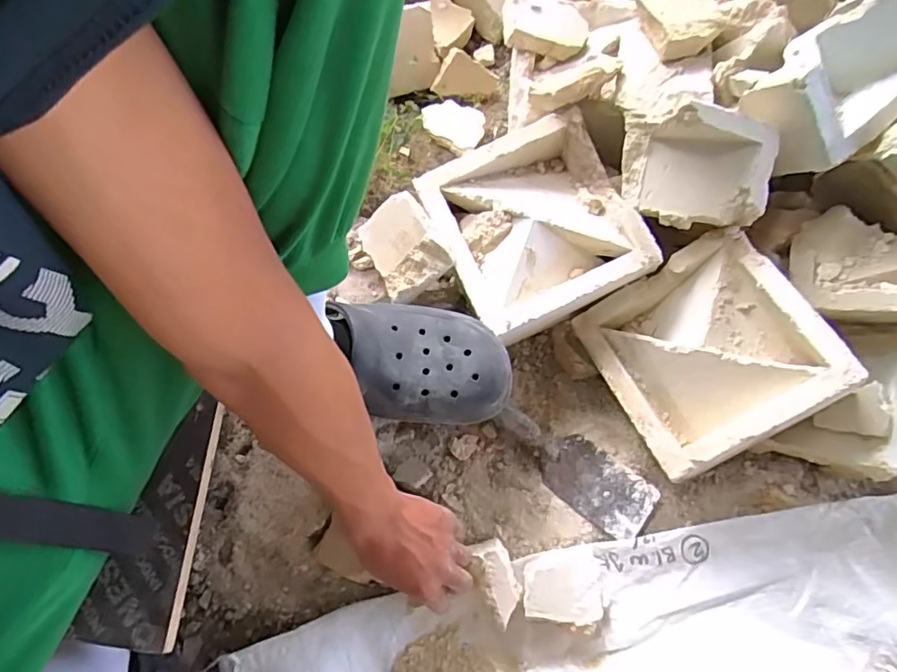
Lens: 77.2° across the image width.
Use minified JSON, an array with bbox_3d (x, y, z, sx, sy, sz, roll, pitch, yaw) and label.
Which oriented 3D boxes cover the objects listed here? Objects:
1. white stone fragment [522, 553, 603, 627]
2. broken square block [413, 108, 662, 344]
[{"bbox_3d":[0.115,0.253,0.568,0.077,0.028,0.062,9,69,4],"label":"white stone fragment"},{"bbox_3d":[0.092,-0.125,0.616,0.201,0.070,0.213,-24,74,-10],"label":"broken square block"}]

